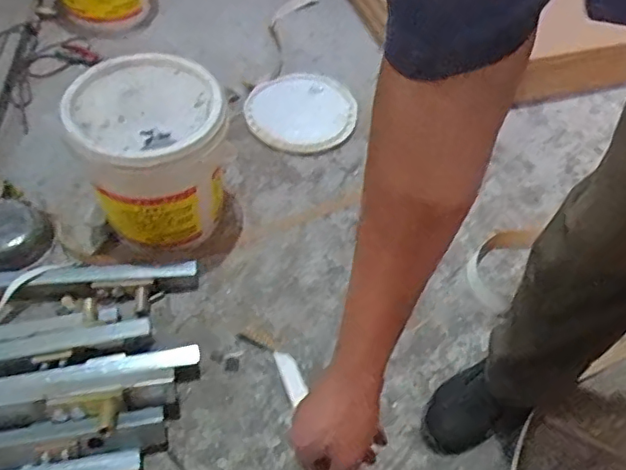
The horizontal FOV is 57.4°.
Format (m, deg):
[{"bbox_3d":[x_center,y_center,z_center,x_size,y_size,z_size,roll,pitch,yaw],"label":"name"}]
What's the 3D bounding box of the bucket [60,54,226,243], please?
[{"bbox_3d":[-0.298,-0.154,1.080,0.248,0.253,0.262,2,52,-3],"label":"bucket"}]

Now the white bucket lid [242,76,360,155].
[{"bbox_3d":[-0.033,-0.311,1.424,0.265,0.019,0.245,2,52,-3],"label":"white bucket lid"}]

